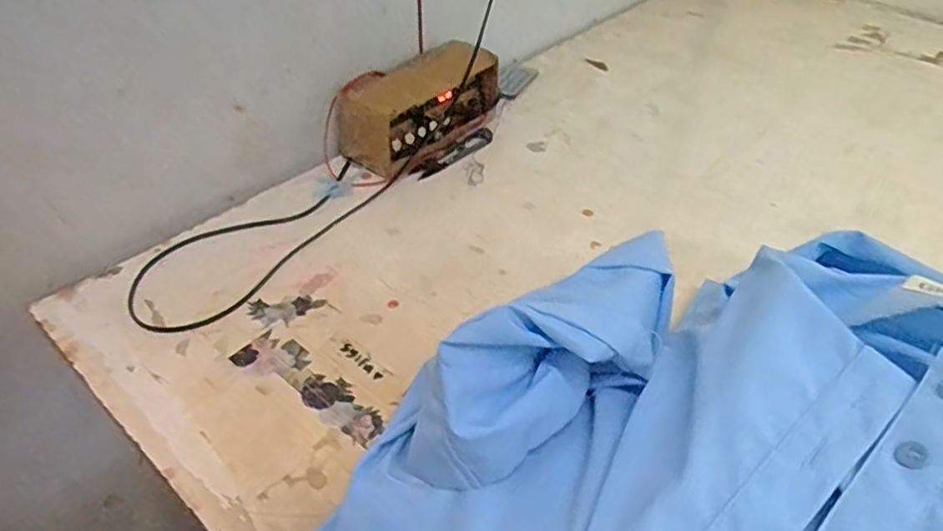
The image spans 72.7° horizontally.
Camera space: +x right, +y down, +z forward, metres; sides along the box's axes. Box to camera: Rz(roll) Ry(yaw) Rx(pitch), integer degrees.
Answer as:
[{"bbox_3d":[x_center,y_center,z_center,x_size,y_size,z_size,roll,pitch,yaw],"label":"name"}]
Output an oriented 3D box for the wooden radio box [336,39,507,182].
[{"bbox_3d":[-0.055,-0.176,0.705,0.082,0.087,0.179,29,50,28],"label":"wooden radio box"}]

